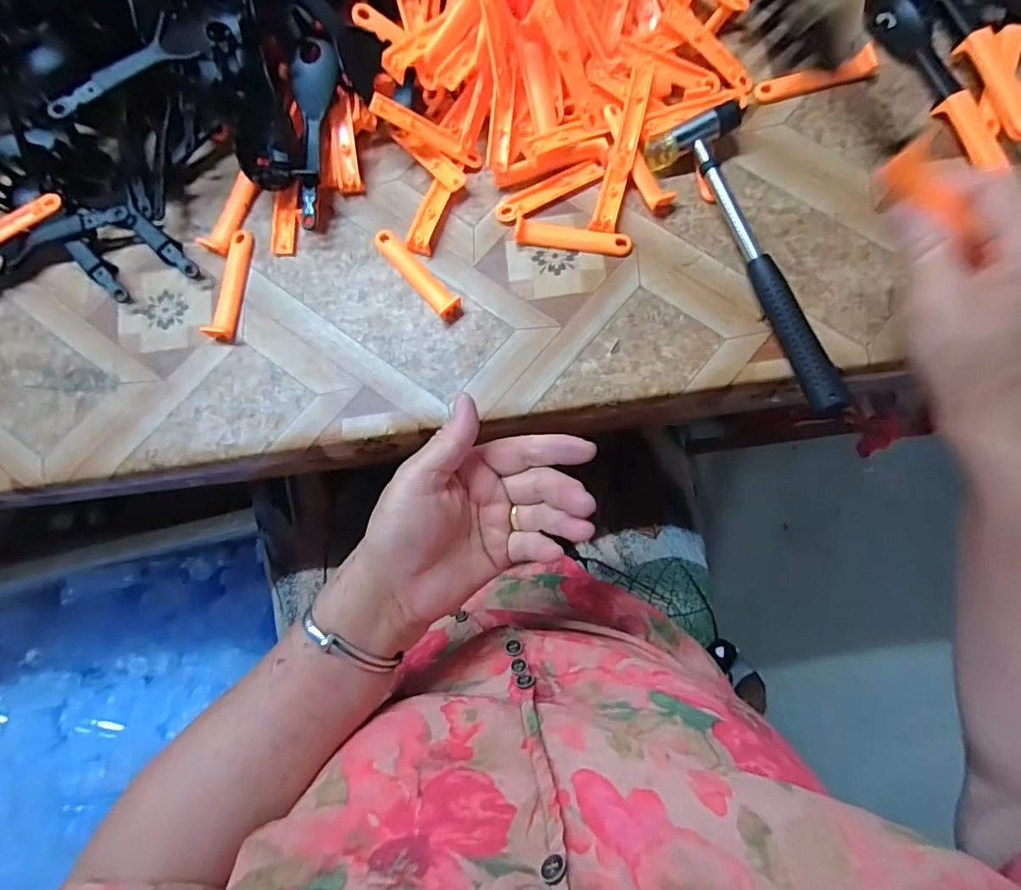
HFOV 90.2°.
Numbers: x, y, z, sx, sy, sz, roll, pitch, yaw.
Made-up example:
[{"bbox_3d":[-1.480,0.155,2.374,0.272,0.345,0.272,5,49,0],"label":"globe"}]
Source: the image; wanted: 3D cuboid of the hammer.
[{"bbox_3d":[0.163,-0.121,0.321,0.057,0.023,0.205,-28,82,-3],"label":"hammer"}]

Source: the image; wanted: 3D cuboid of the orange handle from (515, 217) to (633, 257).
[{"bbox_3d":[0.041,-0.136,0.334,0.075,0.009,0.015,6,82,2],"label":"orange handle"}]

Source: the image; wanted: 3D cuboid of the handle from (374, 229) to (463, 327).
[{"bbox_3d":[-0.061,-0.113,0.335,0.016,0.007,0.079,-41,83,-5],"label":"handle"}]

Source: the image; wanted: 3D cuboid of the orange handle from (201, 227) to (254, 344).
[{"bbox_3d":[-0.185,-0.106,0.338,0.017,0.006,0.076,10,82,3],"label":"orange handle"}]

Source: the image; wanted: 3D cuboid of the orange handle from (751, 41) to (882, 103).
[{"bbox_3d":[0.209,-0.252,0.347,0.082,0.011,0.019,-13,81,-1],"label":"orange handle"}]

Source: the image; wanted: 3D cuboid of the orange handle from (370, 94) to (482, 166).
[{"bbox_3d":[-0.054,-0.206,0.336,0.075,0.008,0.013,20,81,-24],"label":"orange handle"}]

